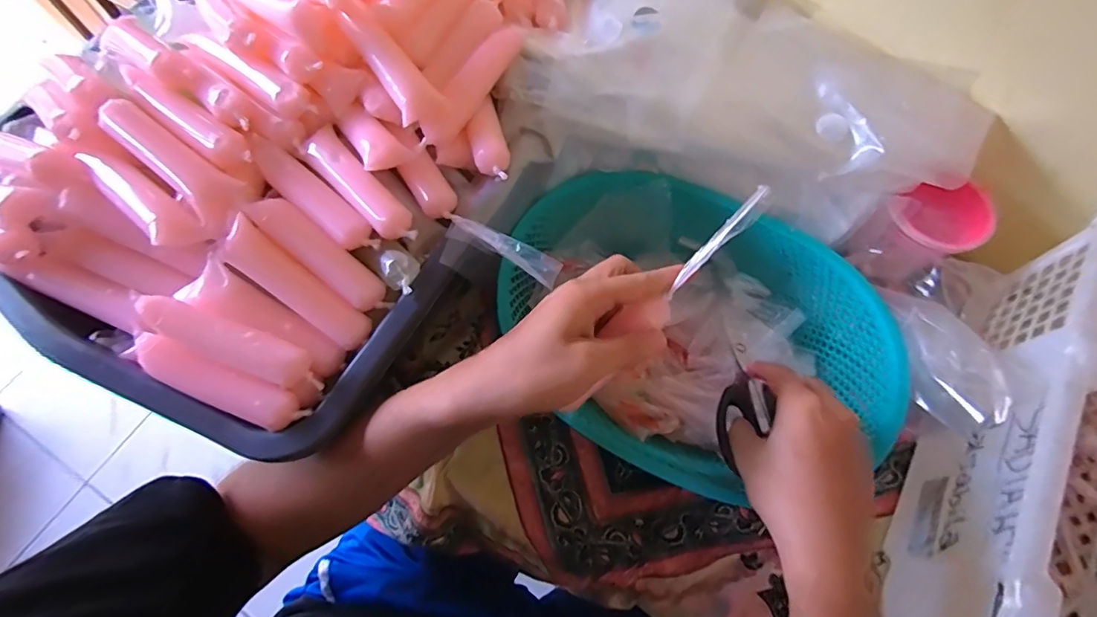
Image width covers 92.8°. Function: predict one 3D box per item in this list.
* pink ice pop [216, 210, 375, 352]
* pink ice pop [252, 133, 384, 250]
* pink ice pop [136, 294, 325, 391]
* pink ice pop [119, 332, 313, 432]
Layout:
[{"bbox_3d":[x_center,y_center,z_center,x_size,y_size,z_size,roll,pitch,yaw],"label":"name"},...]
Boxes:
[{"bbox_3d":[-0.169,-0.013,0.355,0.109,0.028,0.028,40,72,-7],"label":"pink ice pop"},{"bbox_3d":[-0.162,-0.077,0.357,0.106,0.022,0.025,40,73,13],"label":"pink ice pop"},{"bbox_3d":[-0.196,0.022,0.324,0.107,0.031,0.025,20,69,6],"label":"pink ice pop"},{"bbox_3d":[-0.203,0.047,0.321,0.107,0.019,0.025,20,70,7],"label":"pink ice pop"}]

